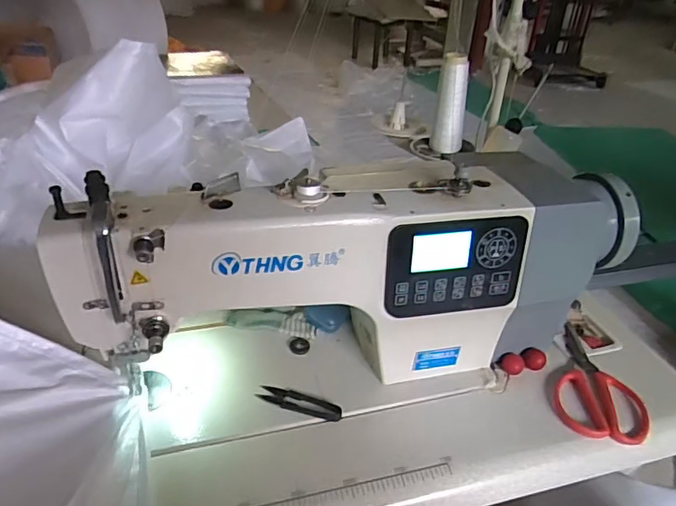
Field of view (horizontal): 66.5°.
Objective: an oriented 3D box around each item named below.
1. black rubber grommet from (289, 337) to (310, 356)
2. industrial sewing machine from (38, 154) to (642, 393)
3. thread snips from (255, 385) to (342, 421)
[{"bbox_3d":[-0.048,0.116,0.647,0.025,0.005,0.026,1,35,-5],"label":"black rubber grommet"},{"bbox_3d":[0.036,0.032,0.563,0.599,0.237,0.136,-9,37,-18],"label":"industrial sewing machine"},{"bbox_3d":[-0.042,0.165,0.572,0.096,0.010,0.025,16,37,17],"label":"thread snips"}]

